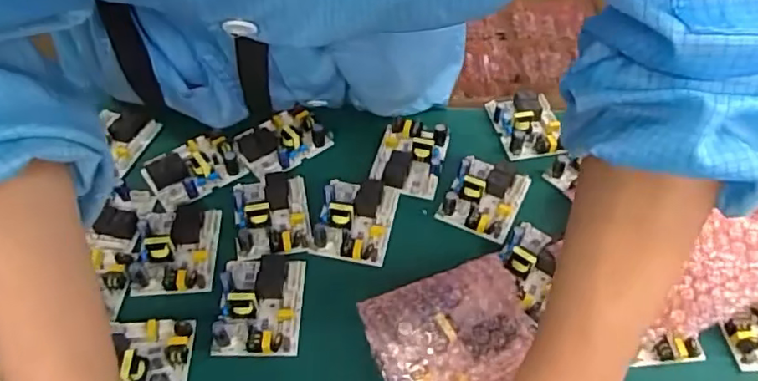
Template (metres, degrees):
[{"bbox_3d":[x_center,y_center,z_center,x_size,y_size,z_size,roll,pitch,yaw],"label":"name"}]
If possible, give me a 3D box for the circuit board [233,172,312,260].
[{"bbox_3d":[-0.092,0.019,0.481,0.060,0.025,0.081,-9,53,-7],"label":"circuit board"}]

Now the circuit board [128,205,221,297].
[{"bbox_3d":[-0.165,0.043,0.460,0.060,0.027,0.085,-5,53,-4],"label":"circuit board"}]

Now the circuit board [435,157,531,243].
[{"bbox_3d":[0.094,0.002,0.495,0.061,0.025,0.078,24,56,17],"label":"circuit board"}]

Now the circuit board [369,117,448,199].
[{"bbox_3d":[0.029,-0.034,0.525,0.060,0.016,0.080,12,54,9],"label":"circuit board"}]

